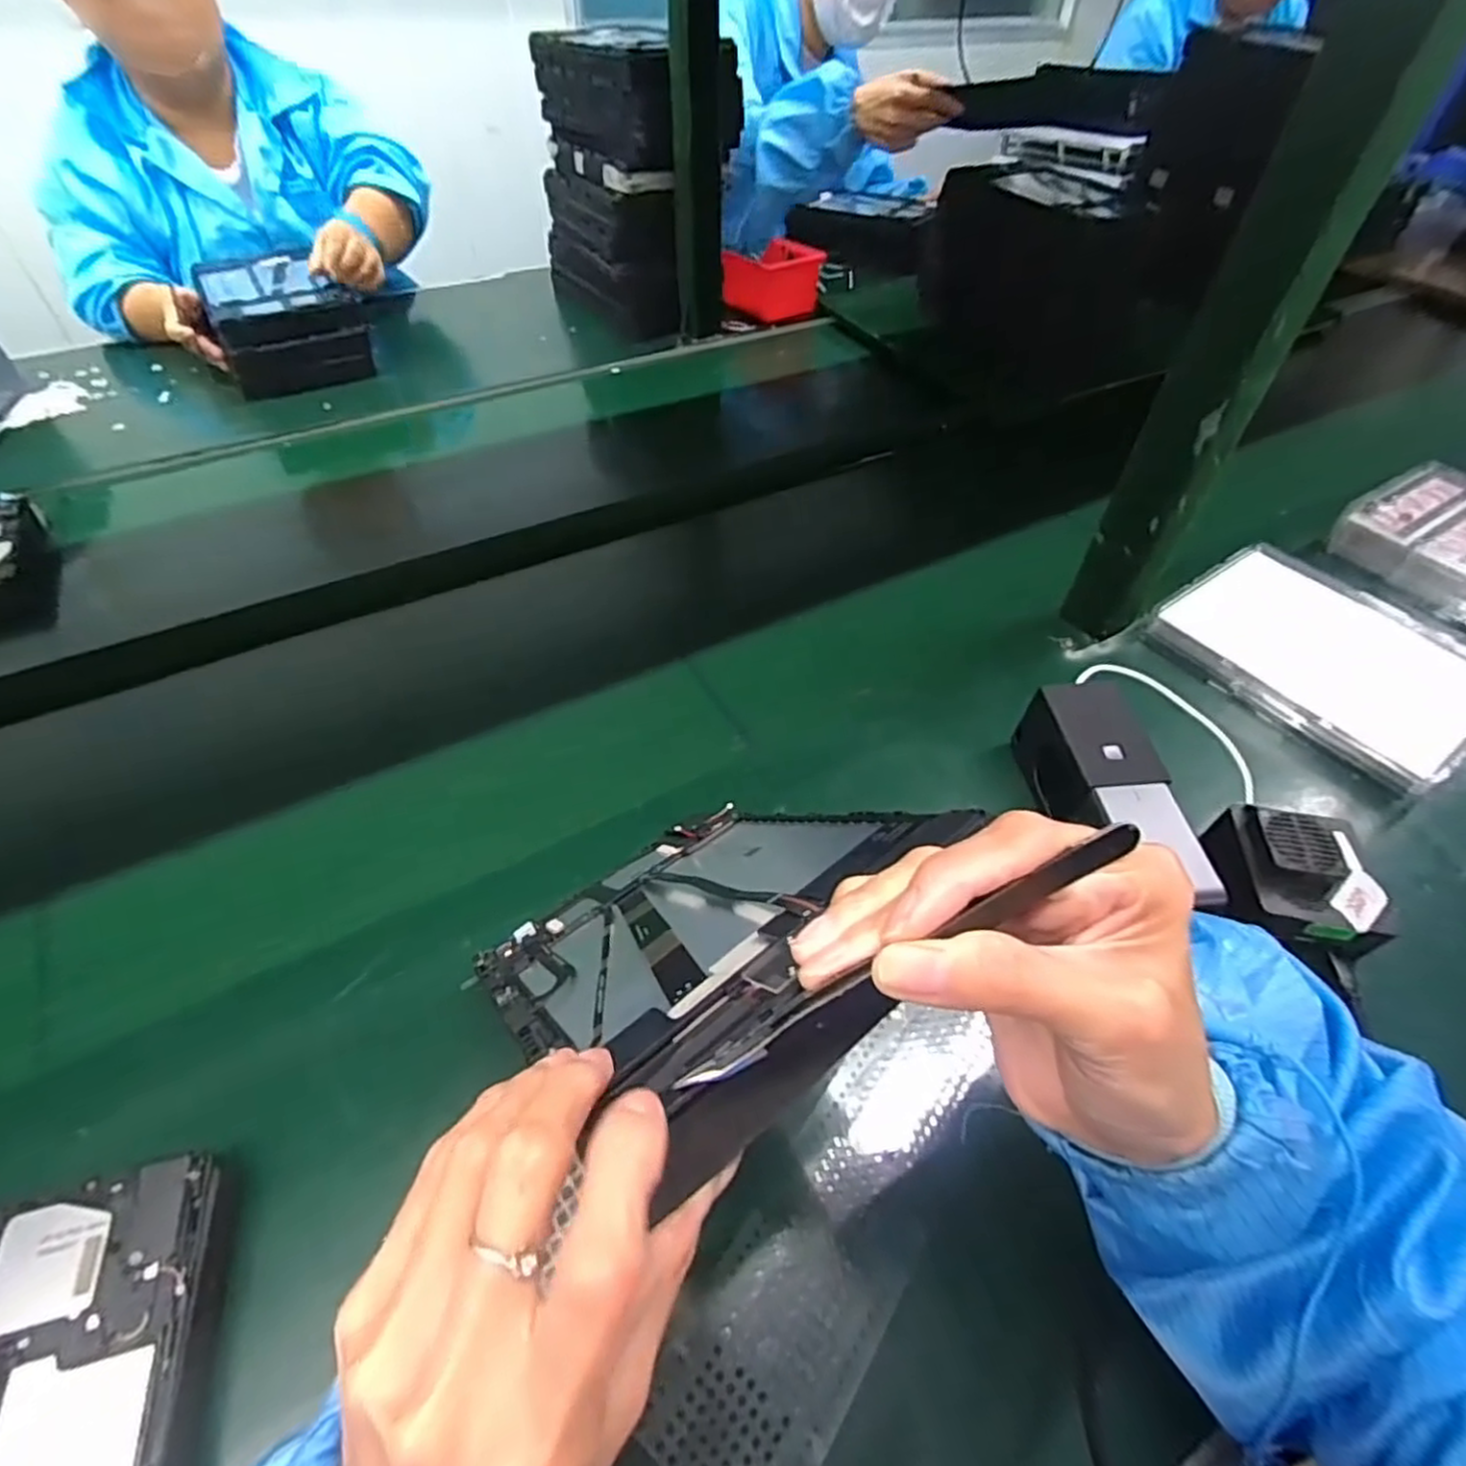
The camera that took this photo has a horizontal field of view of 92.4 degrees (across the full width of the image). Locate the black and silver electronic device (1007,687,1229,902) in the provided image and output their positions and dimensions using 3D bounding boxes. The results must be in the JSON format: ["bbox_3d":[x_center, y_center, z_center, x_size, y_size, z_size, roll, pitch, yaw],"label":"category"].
[{"bbox_3d":[0.234,0.047,0.442,0.055,0.064,0.160,-1,52,-3],"label":"black and silver electronic device"}]

